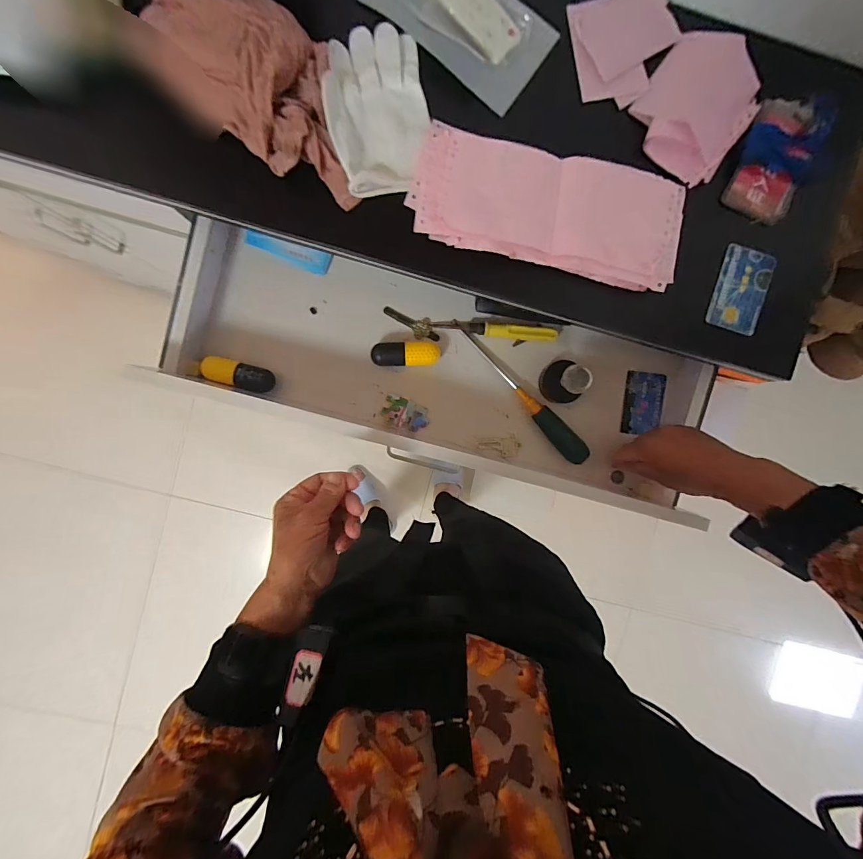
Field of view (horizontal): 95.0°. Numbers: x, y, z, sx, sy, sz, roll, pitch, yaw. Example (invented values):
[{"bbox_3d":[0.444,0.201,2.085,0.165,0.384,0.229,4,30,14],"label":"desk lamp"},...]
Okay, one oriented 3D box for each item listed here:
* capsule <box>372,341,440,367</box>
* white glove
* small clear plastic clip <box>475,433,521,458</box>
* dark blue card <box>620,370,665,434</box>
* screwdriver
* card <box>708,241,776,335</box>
[{"bbox_3d":[-0.033,-0.098,0.515,0.086,0.025,0.031,-4,94,-3],"label":"capsule"},{"bbox_3d":[-0.051,-0.310,0.381,0.094,0.020,0.152,-10,95,-3],"label":"white glove"},{"bbox_3d":[0.091,0.023,0.535,0.058,0.010,0.031,-3,94,-3],"label":"small clear plastic clip"},{"bbox_3d":[0.289,-0.035,0.536,0.052,0.009,0.083,7,94,5],"label":"dark blue card"},{"bbox_3d":[0.128,-0.049,0.525,0.030,0.028,0.228,-40,95,0],"label":"screwdriver"},{"bbox_3d":[0.329,-0.148,0.420,0.052,0.005,0.086,16,94,1],"label":"card"}]

